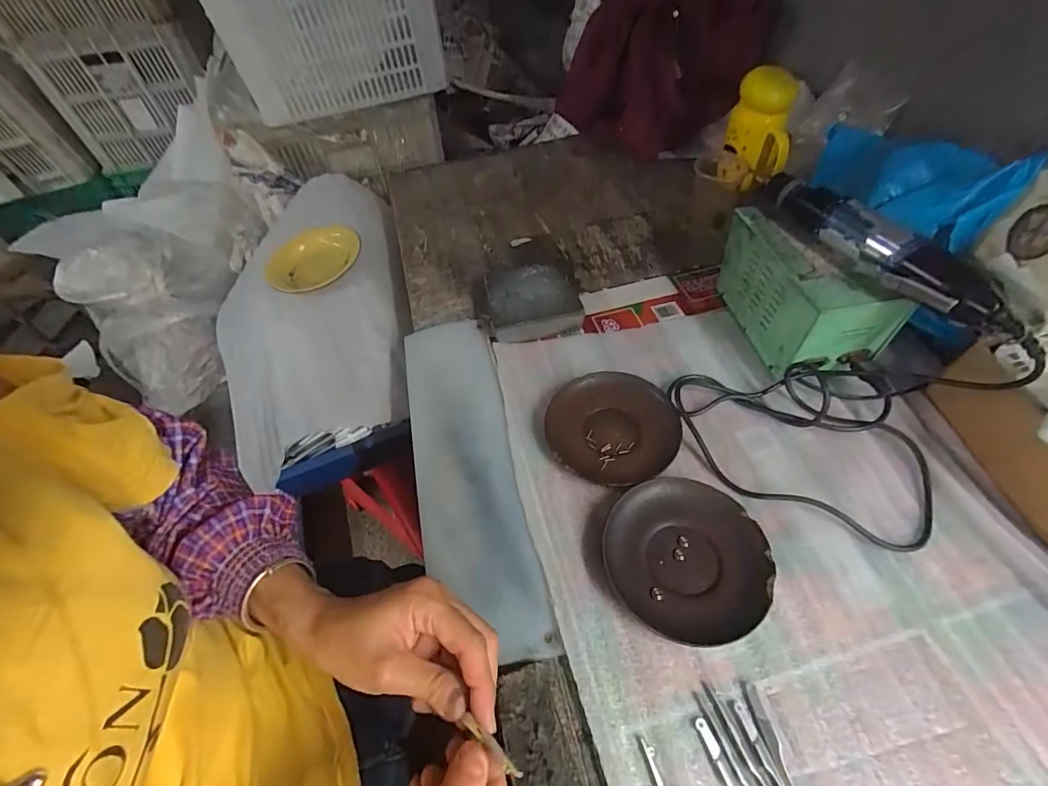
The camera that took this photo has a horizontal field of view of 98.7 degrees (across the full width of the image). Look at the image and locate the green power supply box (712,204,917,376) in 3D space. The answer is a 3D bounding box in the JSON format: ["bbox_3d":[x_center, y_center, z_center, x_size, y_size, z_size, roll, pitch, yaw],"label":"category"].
[{"bbox_3d":[0.270,-0.106,0.446,0.090,0.096,0.167,-11,52,-4],"label":"green power supply box"}]

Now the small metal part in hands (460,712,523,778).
[{"bbox_3d":[-0.018,0.191,0.243,0.047,0.007,0.007,6,46,47],"label":"small metal part in hands"}]

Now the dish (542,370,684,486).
[{"bbox_3d":[0.082,0.028,0.410,0.117,0.012,0.110,-2,51,3],"label":"dish"}]

